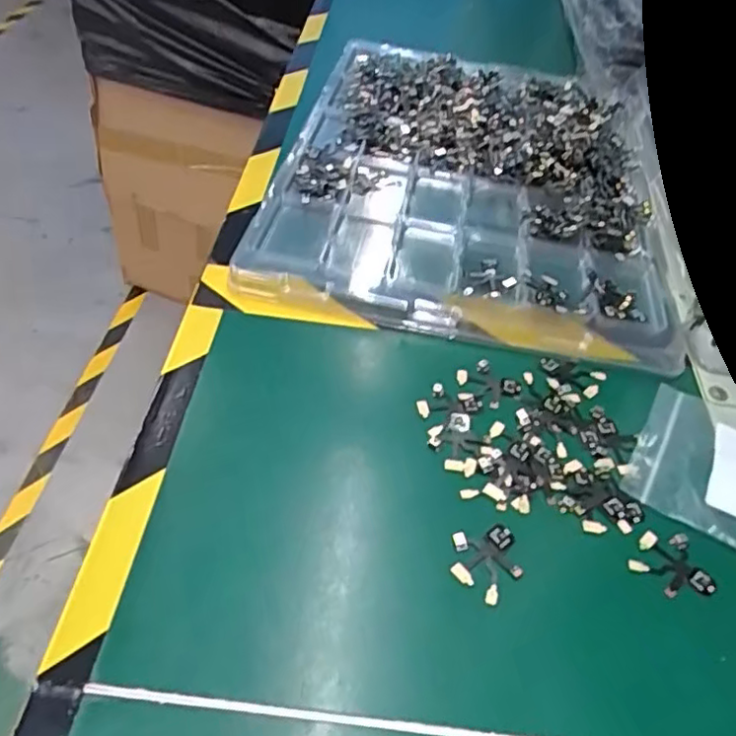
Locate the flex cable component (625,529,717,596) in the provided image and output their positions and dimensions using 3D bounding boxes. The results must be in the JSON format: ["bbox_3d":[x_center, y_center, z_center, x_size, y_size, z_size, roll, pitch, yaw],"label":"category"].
[{"bbox_3d":[0.138,0.089,0.300,0.036,0.004,0.030,-1,48,-7],"label":"flex cable component"}]

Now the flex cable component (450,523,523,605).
[{"bbox_3d":[0.053,0.086,0.292,0.030,0.004,0.036,1,48,-5],"label":"flex cable component"}]

